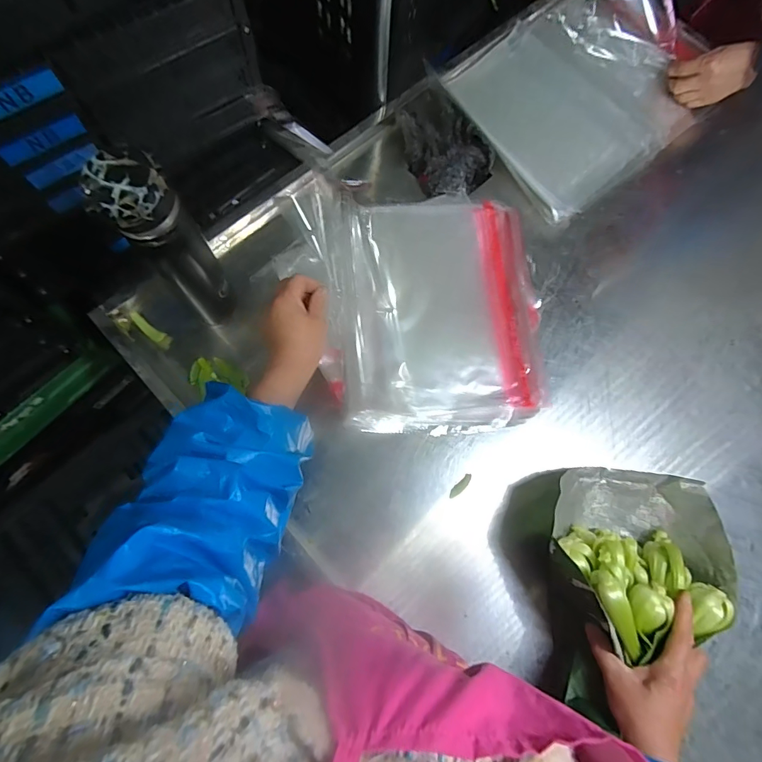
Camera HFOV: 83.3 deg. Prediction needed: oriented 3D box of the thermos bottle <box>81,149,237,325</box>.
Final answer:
[{"bbox_3d":[-0.218,-0.137,0.471,0.063,0.254,0.052,-34,79,-11],"label":"thermos bottle"}]

